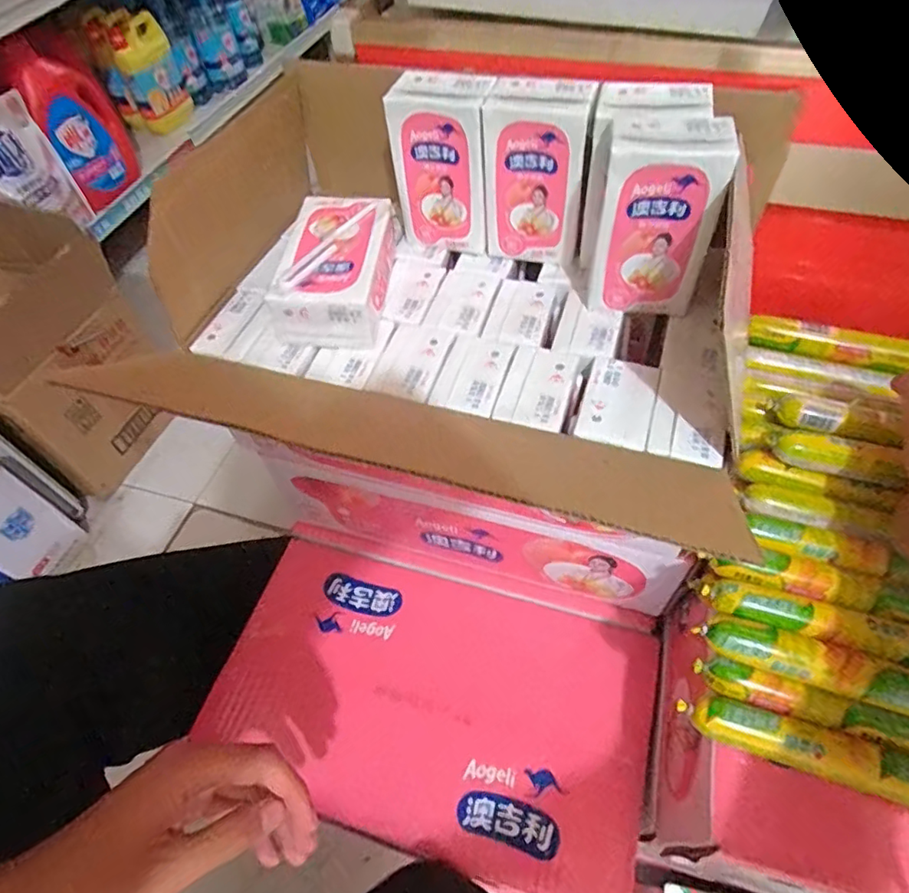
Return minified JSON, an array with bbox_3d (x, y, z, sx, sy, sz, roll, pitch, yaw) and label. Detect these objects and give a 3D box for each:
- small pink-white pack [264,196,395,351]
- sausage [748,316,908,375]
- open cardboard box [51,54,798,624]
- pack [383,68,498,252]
[{"bbox_3d":[-0.081,-0.119,0.389,0.066,0.046,0.108,4,55,6],"label":"small pink-white pack"},{"bbox_3d":[0.308,-0.071,0.420,0.165,0.020,0.019,14,57,12],"label":"sausage"},{"bbox_3d":[0.007,-0.070,0.440,0.355,0.330,0.215,16,57,14],"label":"open cardboard box"},{"bbox_3d":[-0.009,-0.198,0.401,0.066,0.106,0.036,10,56,9],"label":"pack"}]

